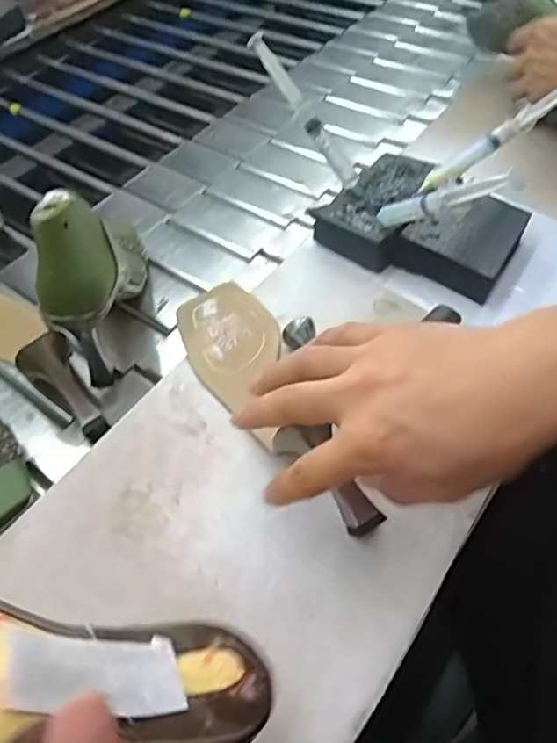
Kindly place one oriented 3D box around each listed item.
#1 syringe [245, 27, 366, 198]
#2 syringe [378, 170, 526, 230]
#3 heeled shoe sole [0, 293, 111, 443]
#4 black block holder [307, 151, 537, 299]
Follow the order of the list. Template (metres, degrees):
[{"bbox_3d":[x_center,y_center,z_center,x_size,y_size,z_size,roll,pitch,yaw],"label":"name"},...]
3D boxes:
[{"bbox_3d":[0.026,-0.227,0.529,0.015,0.021,0.162,-40,98,-25],"label":"syringe"},{"bbox_3d":[0.118,-0.126,0.442,0.011,0.017,0.156,-31,15,-20],"label":"syringe"},{"bbox_3d":[-0.246,-0.024,0.542,0.079,0.069,0.245,-35,56,-22],"label":"heeled shoe sole"},{"bbox_3d":[0.131,-0.131,0.528,0.162,0.041,0.121,33,60,28],"label":"black block holder"}]

